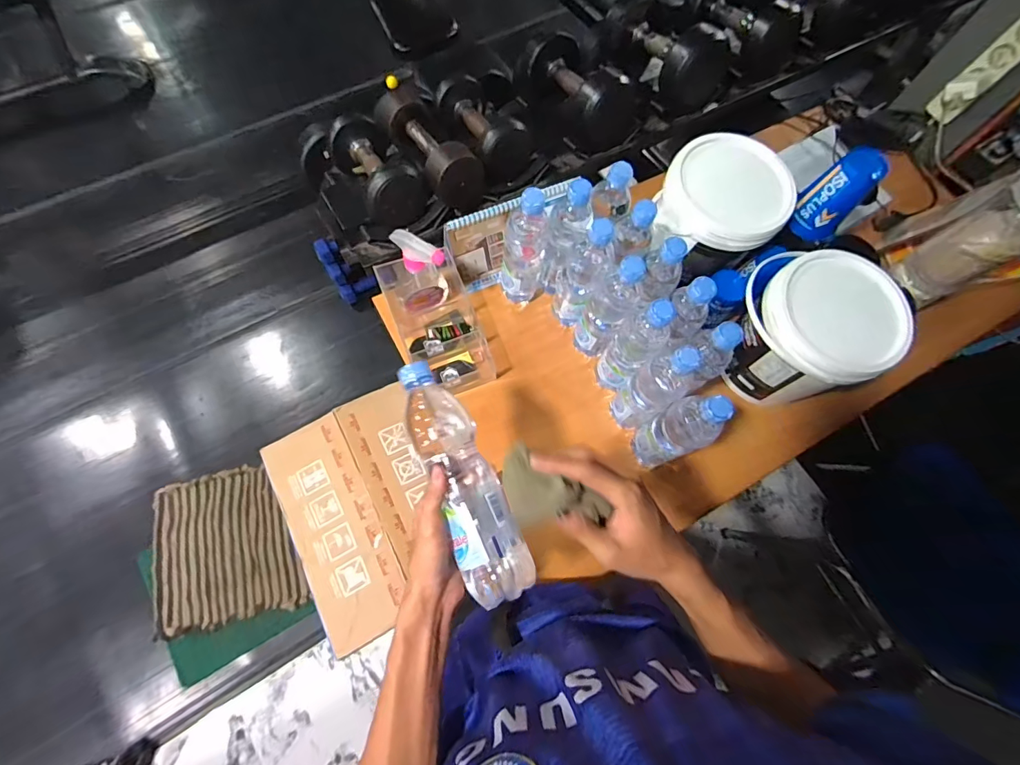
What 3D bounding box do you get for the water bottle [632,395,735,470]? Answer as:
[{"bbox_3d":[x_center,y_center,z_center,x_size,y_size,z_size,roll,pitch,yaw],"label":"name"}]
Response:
[{"bbox_3d":[0.234,0.065,0.633,0.068,0.238,0.067,1,70,-3],"label":"water bottle"}]

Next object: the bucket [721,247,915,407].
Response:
[{"bbox_3d":[0.460,-0.075,0.718,0.193,0.185,0.191,1,70,-3],"label":"bucket"}]

